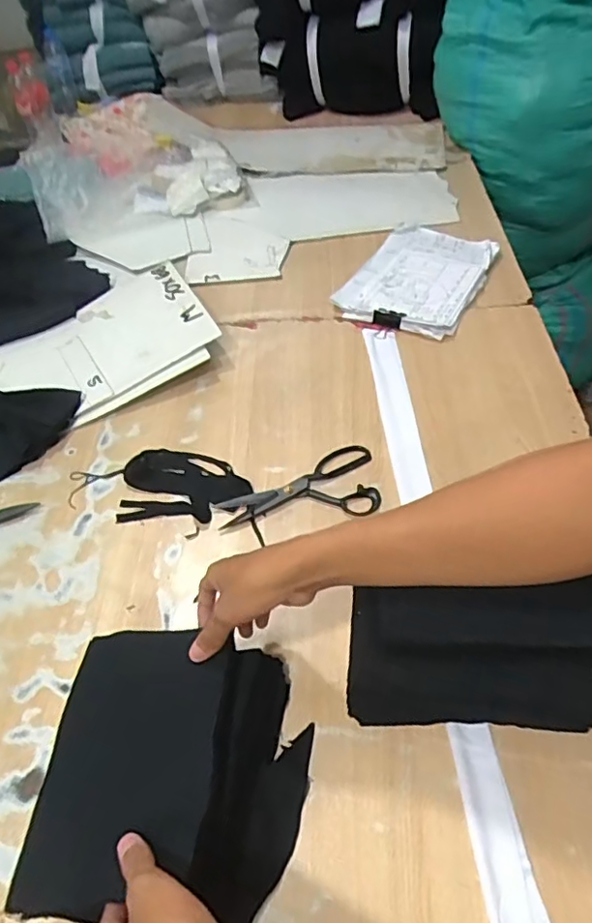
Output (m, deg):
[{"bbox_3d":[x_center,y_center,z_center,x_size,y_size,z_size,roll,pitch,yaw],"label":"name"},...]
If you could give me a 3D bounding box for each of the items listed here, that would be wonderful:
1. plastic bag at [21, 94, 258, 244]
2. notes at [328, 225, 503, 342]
[{"bbox_3d":[-0.415,-0.771,1.428,0.461,0.115,0.621,-18,50,-10],"label":"plastic bag"},{"bbox_3d":[0.220,-0.337,1.062,0.225,0.027,0.332,20,54,20],"label":"notes"}]

